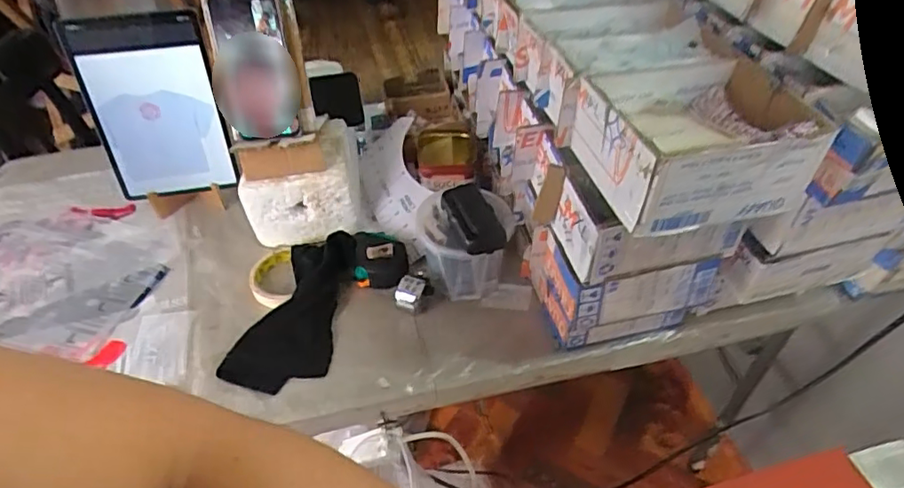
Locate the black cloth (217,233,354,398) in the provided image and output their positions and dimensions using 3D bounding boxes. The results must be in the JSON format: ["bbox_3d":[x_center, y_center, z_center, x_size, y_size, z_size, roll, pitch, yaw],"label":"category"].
[{"bbox_3d":[-0.188,0.076,0.702,0.119,0.036,0.216,9,47,9],"label":"black cloth"}]

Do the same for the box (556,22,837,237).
[{"bbox_3d":[0.193,-0.087,0.477,0.162,0.076,0.132,-10,47,-10],"label":"box"}]

